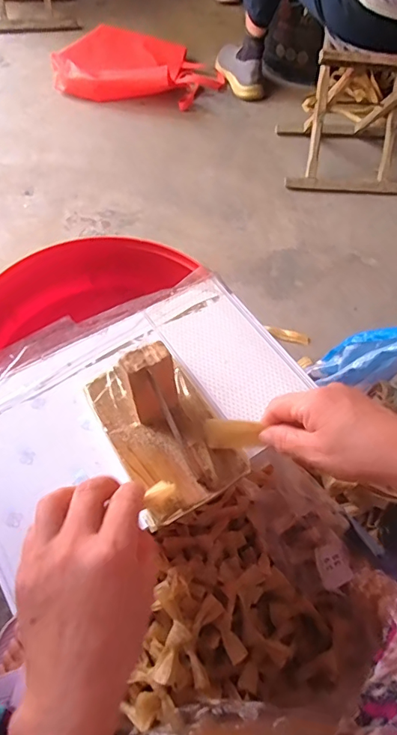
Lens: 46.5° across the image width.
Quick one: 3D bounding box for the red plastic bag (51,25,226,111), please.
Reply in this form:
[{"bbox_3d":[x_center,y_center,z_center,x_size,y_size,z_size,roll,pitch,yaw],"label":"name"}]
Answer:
[{"bbox_3d":[-0.169,-0.862,1.330,0.476,0.097,0.261,5,58,-2],"label":"red plastic bag"}]

